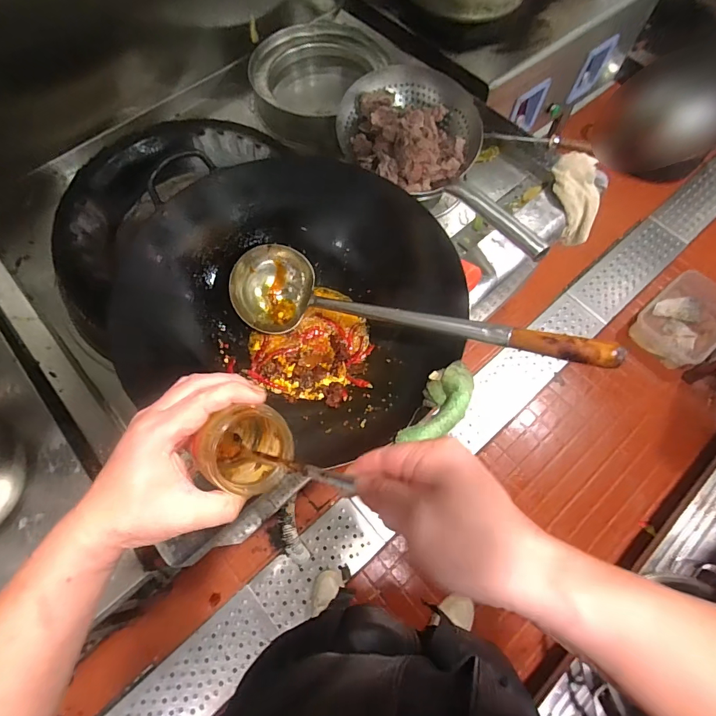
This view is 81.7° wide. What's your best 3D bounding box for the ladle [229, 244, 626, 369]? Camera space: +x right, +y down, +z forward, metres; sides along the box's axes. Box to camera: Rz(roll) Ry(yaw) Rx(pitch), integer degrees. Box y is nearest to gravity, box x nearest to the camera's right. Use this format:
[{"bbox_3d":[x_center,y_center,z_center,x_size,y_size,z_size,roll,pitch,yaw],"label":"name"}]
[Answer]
[{"bbox_3d":[0.050,-0.068,0.521,0.494,0.103,0.123,11,65,29],"label":"ladle"}]

